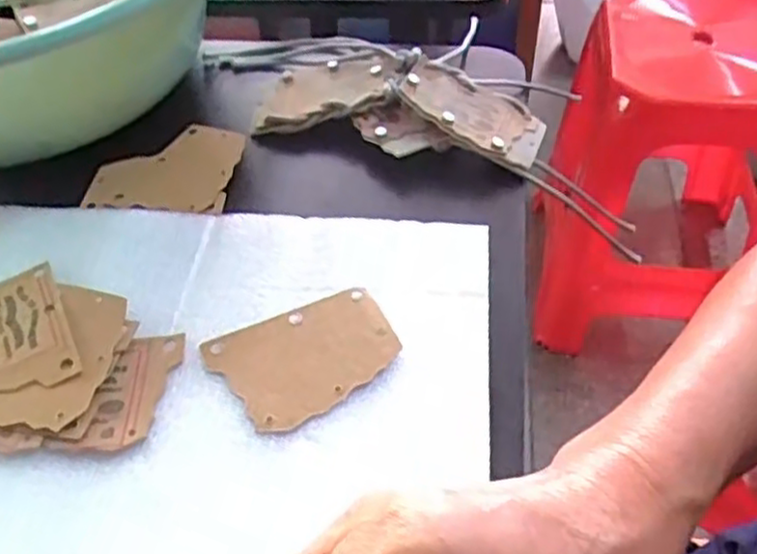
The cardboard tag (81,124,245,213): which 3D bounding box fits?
[{"bbox_3d":[-0.120,-0.064,0.421,0.078,0.009,0.078,7,48,10],"label":"cardboard tag"}]

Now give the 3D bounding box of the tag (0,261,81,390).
[{"bbox_3d":[-0.167,0.026,0.326,0.055,0.004,0.076,-25,47,-14],"label":"tag"}]

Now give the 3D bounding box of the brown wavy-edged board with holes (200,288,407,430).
[{"bbox_3d":[-0.031,0.032,0.315,0.074,0.005,0.057,-25,50,-19],"label":"brown wavy-edged board with holes"}]

